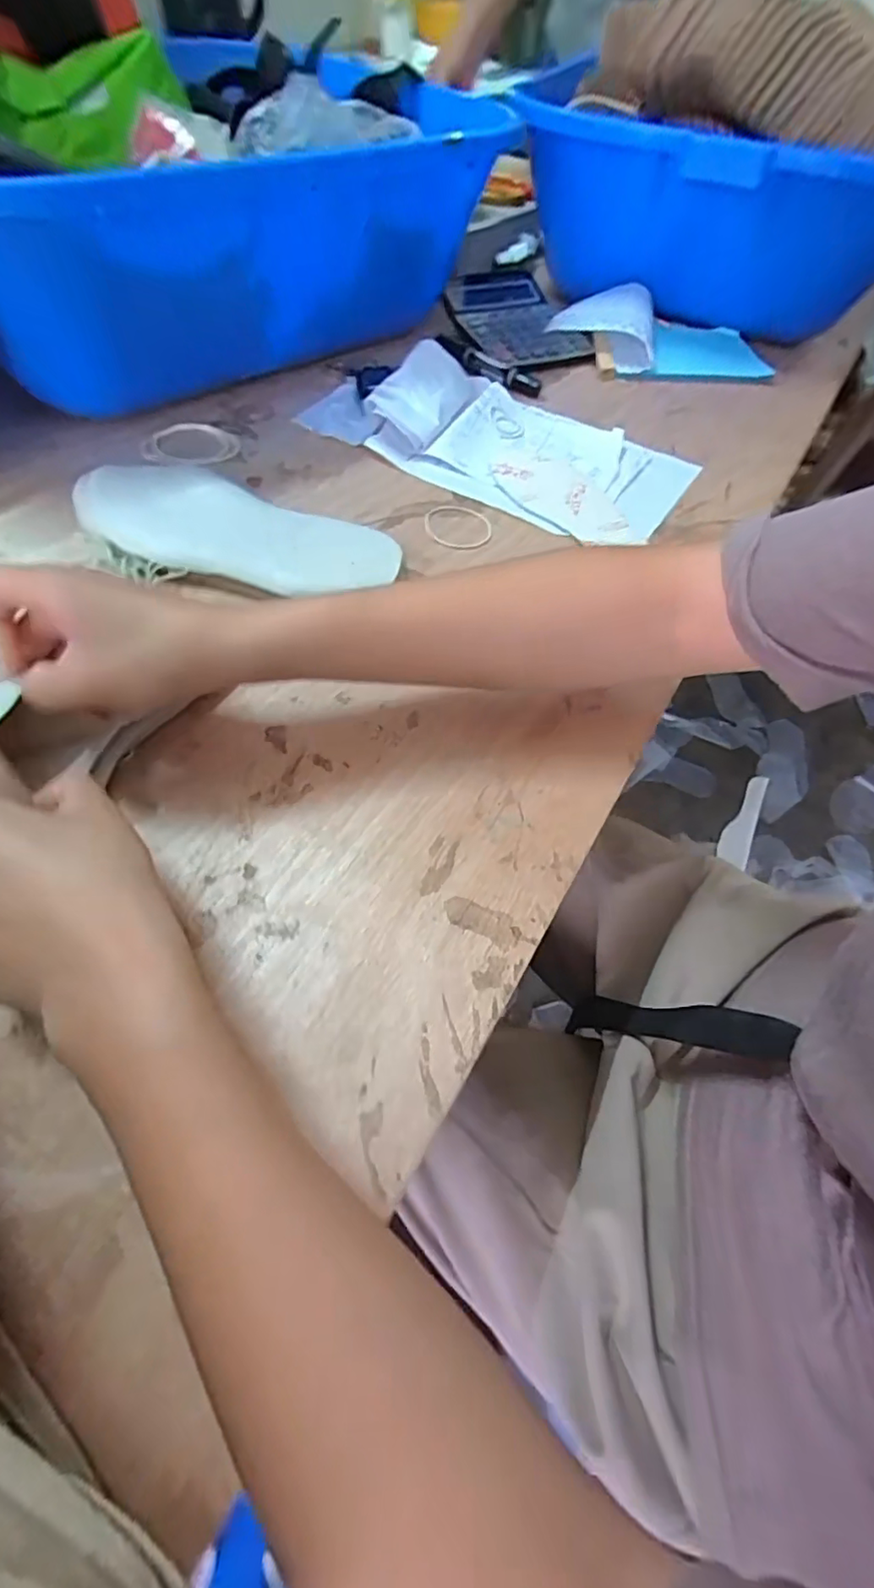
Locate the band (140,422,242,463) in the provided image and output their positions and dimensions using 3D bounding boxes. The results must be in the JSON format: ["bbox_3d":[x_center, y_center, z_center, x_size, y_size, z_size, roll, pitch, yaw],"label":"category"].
[{"bbox_3d":[-0.218,-0.311,0.504,0.081,0.005,0.067,-21,62,-16],"label":"band"}]

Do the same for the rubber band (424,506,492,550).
[{"bbox_3d":[0.017,-0.218,0.464,0.055,0.004,0.060,2,58,-3],"label":"rubber band"}]

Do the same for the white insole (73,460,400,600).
[{"bbox_3d":[-0.150,-0.192,0.421,0.240,0.023,0.098,17,58,7],"label":"white insole"}]

